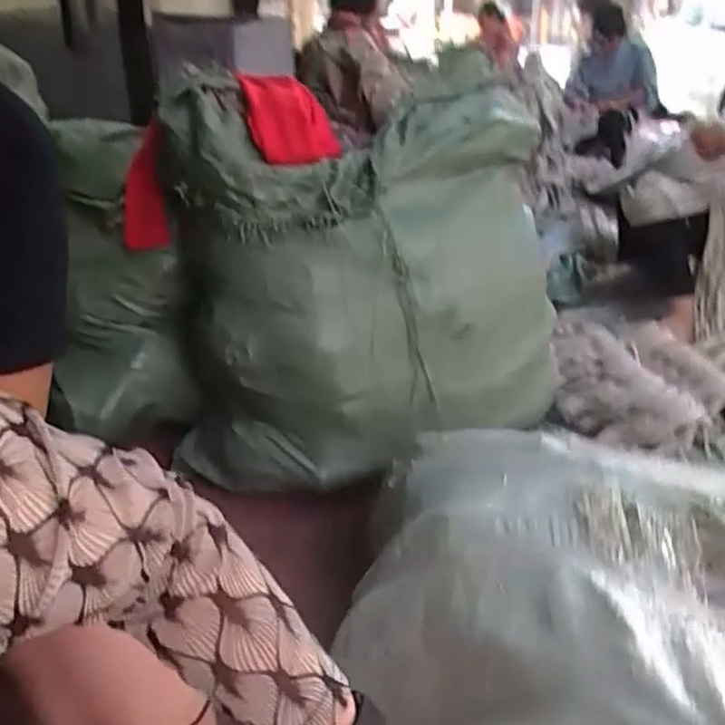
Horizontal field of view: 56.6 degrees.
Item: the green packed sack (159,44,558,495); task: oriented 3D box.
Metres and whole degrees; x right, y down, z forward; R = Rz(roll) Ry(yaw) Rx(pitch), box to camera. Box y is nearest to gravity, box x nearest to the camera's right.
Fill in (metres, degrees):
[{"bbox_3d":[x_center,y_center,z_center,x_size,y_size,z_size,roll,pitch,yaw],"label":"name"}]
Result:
[{"bbox_3d":[0.007,-0.133,1.207,0.671,0.608,0.404,6,28,11],"label":"green packed sack"}]

